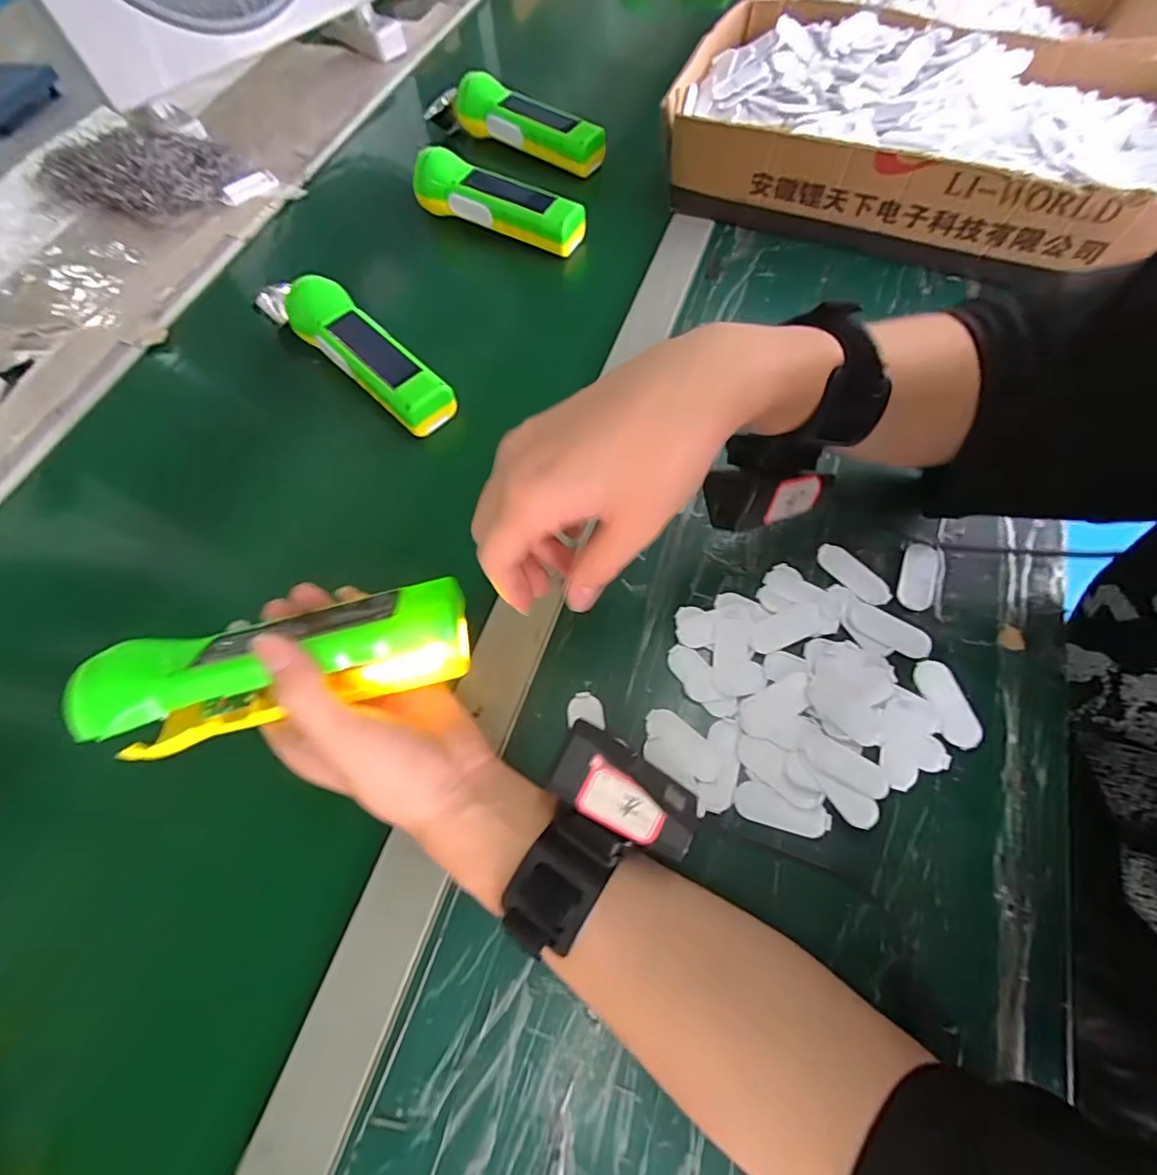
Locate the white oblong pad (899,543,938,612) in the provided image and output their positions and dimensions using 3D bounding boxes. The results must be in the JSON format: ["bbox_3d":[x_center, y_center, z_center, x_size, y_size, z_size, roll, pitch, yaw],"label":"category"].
[{"bbox_3d":[0.218,-0.007,0.334,0.020,0.006,0.045,19,67,11],"label":"white oblong pad"}]

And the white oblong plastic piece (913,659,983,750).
[{"bbox_3d":[0.212,0.066,0.301,0.021,0.006,0.050,-16,65,-5],"label":"white oblong plastic piece"}]

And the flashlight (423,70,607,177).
[{"bbox_3d":[-0.071,-0.492,0.549,0.218,0.045,0.048,28,70,15],"label":"flashlight"}]

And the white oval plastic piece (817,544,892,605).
[{"bbox_3d":[0.177,-0.009,0.336,0.018,0.004,0.050,-38,69,-14],"label":"white oval plastic piece"}]

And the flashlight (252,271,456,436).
[{"bbox_3d":[-0.178,-0.196,0.420,0.203,0.040,0.054,39,73,18],"label":"flashlight"}]

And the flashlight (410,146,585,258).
[{"bbox_3d":[-0.079,-0.360,0.489,0.172,0.040,0.049,26,69,14],"label":"flashlight"}]

